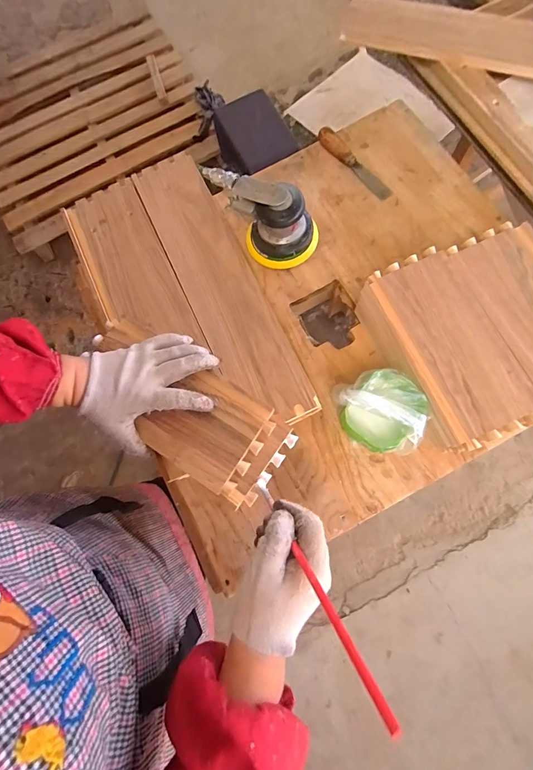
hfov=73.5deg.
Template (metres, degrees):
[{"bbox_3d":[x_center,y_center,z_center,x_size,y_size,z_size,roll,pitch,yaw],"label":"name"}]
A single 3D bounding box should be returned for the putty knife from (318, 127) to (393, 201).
[{"bbox_3d":[0.148,-0.371,0.599,0.024,0.021,0.162,-43,88,-10],"label":"putty knife"}]

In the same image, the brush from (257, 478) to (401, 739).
[{"bbox_3d":[0.032,0.151,0.303,0.007,0.246,0.009,-33,116,-6],"label":"brush"}]

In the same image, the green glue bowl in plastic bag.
[{"bbox_3d":[0.144,0.041,0.464,0.096,0.087,0.115,-26,85,-9],"label":"green glue bowl in plastic bag"}]

